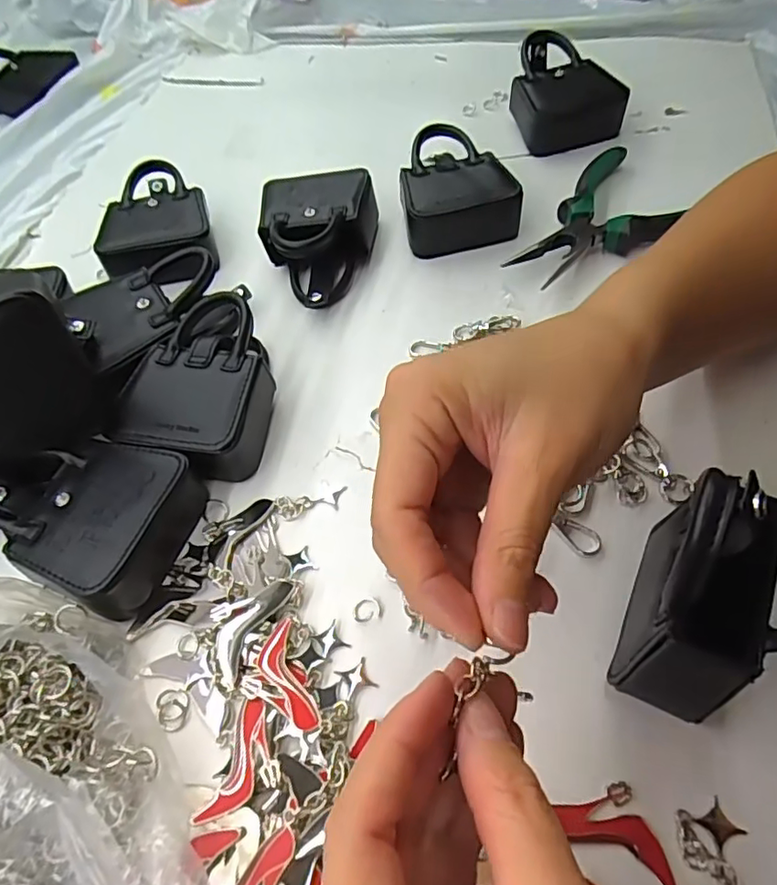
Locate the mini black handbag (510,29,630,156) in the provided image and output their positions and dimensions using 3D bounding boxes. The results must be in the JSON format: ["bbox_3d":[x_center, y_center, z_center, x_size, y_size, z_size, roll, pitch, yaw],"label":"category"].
[{"bbox_3d":[0.136,-0.279,0.467,0.078,0.051,0.094,-12,55,-4],"label":"mini black handbag"}]

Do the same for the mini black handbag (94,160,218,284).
[{"bbox_3d":[-0.167,-0.157,0.419,0.074,0.037,0.117,-16,55,-7],"label":"mini black handbag"}]

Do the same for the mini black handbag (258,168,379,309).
[{"bbox_3d":[-0.046,-0.139,0.391,0.075,0.044,0.104,-5,54,2],"label":"mini black handbag"}]

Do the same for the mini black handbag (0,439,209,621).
[{"bbox_3d":[-0.153,0.035,0.282,0.108,0.032,0.075,12,57,13],"label":"mini black handbag"}]

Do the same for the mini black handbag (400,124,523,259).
[{"bbox_3d":[0.044,-0.182,0.415,0.075,0.042,0.097,-10,55,-2],"label":"mini black handbag"}]

